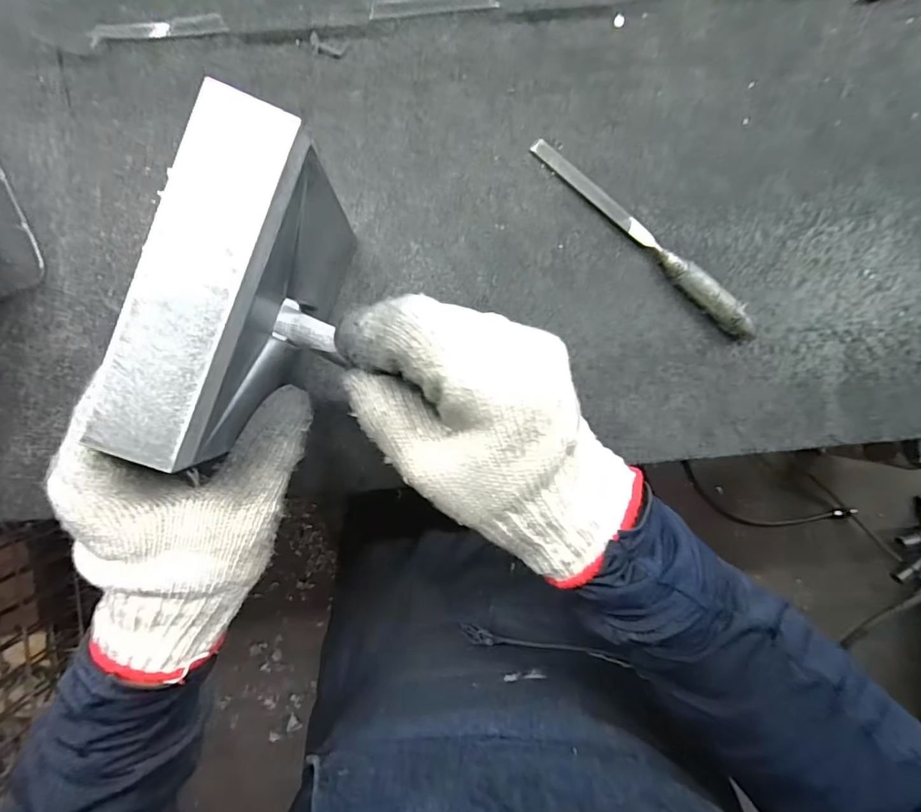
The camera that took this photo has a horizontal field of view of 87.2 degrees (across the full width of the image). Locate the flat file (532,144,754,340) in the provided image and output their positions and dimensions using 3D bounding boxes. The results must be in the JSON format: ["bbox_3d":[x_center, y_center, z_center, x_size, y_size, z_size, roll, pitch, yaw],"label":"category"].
[{"bbox_3d":[0.113,-0.103,0.297,0.172,0.018,0.013,41,90,-5],"label":"flat file"}]

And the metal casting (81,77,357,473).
[{"bbox_3d":[-0.086,-0.042,0.207,0.052,0.086,0.125,21,91,-4],"label":"metal casting"}]

